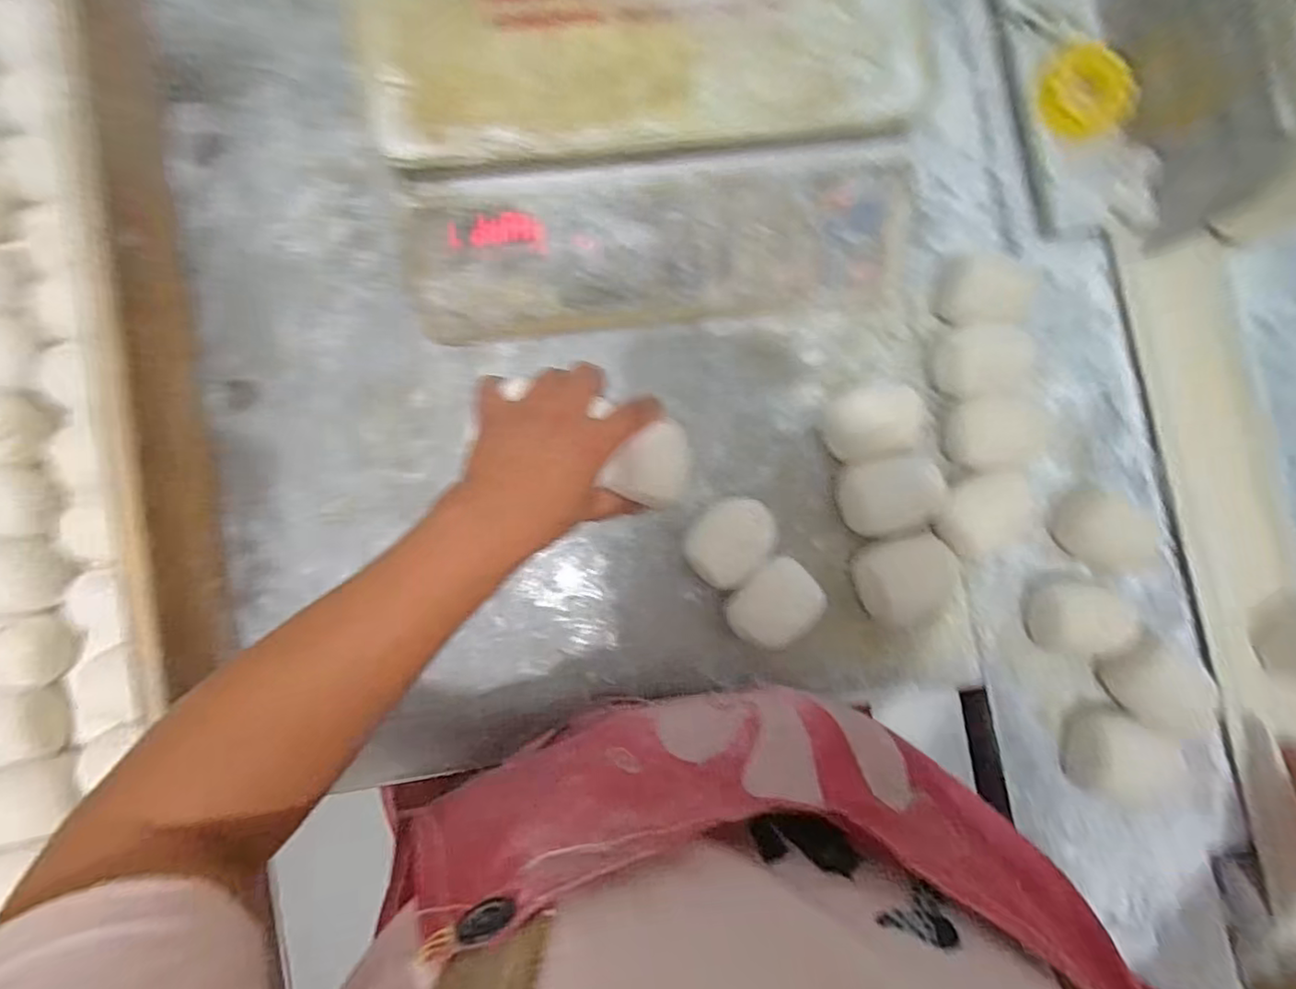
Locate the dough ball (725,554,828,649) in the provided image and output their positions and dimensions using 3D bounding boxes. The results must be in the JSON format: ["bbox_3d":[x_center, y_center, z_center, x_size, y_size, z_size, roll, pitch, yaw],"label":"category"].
[{"bbox_3d":[0.082,0.072,0.417,0.055,0.046,0.046,-42,88,-4],"label":"dough ball"}]

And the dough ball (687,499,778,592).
[{"bbox_3d":[0.054,0.031,0.427,0.059,0.032,0.050,-43,88,-4],"label":"dough ball"}]

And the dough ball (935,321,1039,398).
[{"bbox_3d":[0.244,-0.096,0.447,0.073,0.029,0.049,-13,86,-3],"label":"dough ball"}]

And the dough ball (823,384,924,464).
[{"bbox_3d":[0.154,-0.048,0.437,0.065,0.034,0.050,-13,86,-3],"label":"dough ball"}]

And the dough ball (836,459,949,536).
[{"bbox_3d":[0.168,0.002,0.433,0.068,0.030,0.050,-5,86,-2],"label":"dough ball"}]

